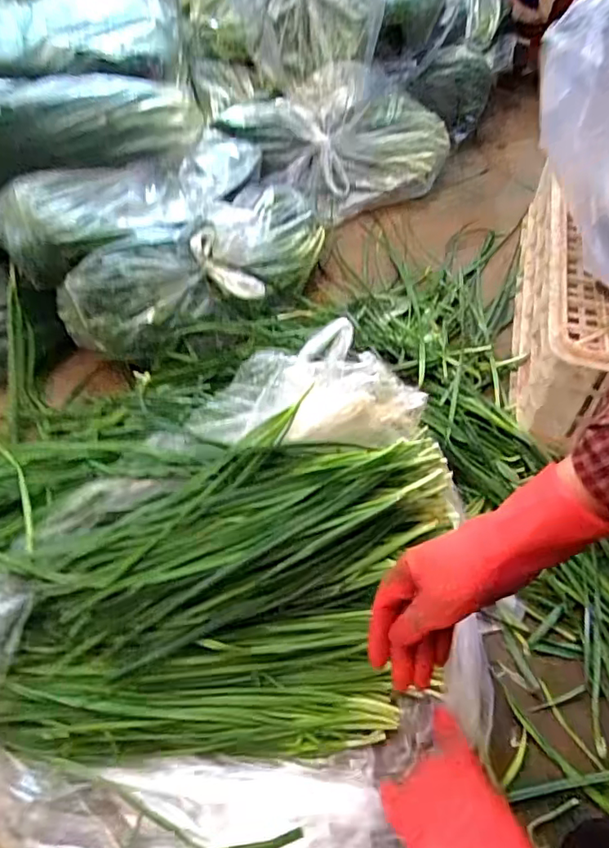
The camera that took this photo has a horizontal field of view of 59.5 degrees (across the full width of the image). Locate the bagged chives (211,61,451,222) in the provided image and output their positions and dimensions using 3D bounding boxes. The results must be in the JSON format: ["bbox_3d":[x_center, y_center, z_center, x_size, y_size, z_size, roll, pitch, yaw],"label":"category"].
[{"bbox_3d":[0.064,-0.548,1.041,0.425,0.161,0.252,6,55,9],"label":"bagged chives"}]

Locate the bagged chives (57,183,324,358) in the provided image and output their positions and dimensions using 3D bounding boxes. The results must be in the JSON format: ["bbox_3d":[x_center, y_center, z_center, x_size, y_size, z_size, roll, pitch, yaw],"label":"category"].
[{"bbox_3d":[-0.135,-0.249,0.811,0.456,0.125,0.188,-37,60,-20],"label":"bagged chives"}]

